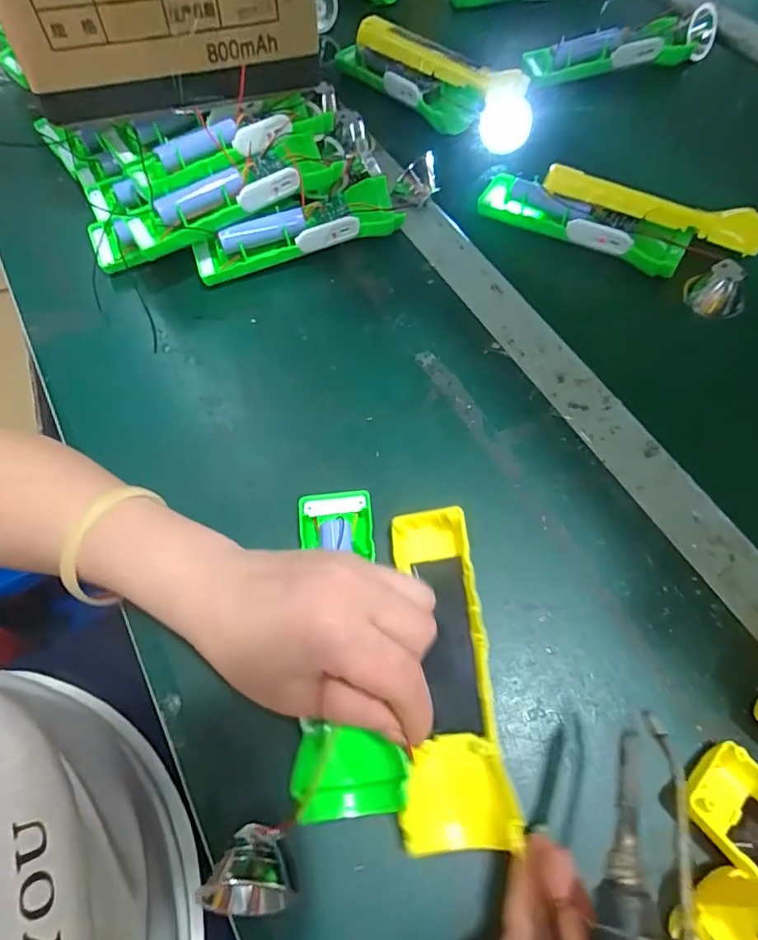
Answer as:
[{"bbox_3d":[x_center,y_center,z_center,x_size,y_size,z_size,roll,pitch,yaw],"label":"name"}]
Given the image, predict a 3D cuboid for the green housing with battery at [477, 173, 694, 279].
[{"bbox_3d":[0.161,-0.201,0.416,0.163,0.026,0.036,29,69,15],"label":"green housing with battery"}]

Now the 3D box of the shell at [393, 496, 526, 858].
[{"bbox_3d":[0.033,0.100,0.270,0.047,0.035,0.164,-3,67,1],"label":"shell"}]

